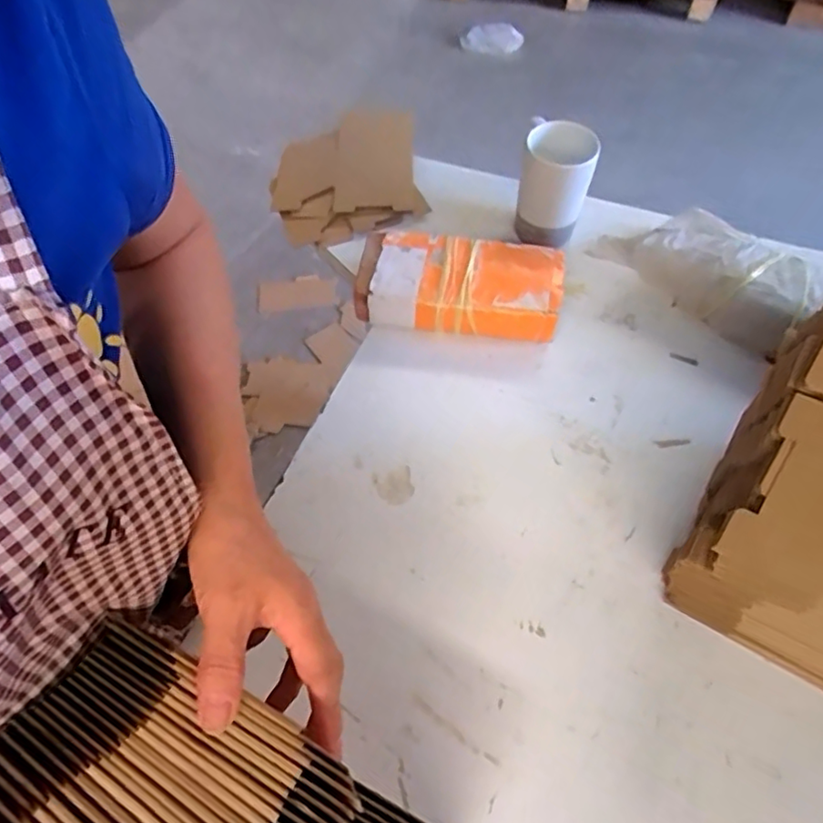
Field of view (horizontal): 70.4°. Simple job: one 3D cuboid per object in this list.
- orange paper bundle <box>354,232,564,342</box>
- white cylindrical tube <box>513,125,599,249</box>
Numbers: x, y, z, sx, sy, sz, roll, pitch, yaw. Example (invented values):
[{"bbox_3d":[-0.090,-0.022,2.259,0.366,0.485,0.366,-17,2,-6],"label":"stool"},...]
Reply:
[{"bbox_3d":[0.057,-0.147,0.686,0.231,0.064,0.118,5,58,4],"label":"orange paper bundle"},{"bbox_3d":[0.174,-0.272,0.712,0.077,0.138,0.084,14,59,10],"label":"white cylindrical tube"}]

